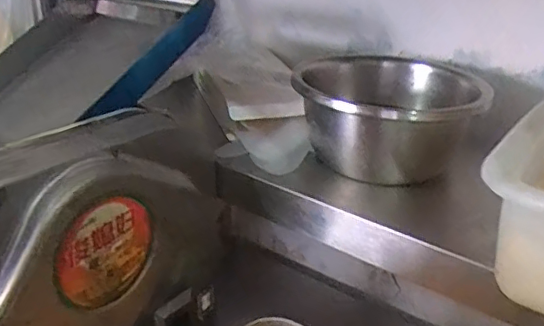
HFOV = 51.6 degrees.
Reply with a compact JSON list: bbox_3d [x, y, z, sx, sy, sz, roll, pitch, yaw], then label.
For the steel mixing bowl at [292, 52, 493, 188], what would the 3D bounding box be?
[{"bbox_3d":[0.123,-0.051,0.598,0.188,0.093,0.147,12,26,19],"label":"steel mixing bowl"}]

